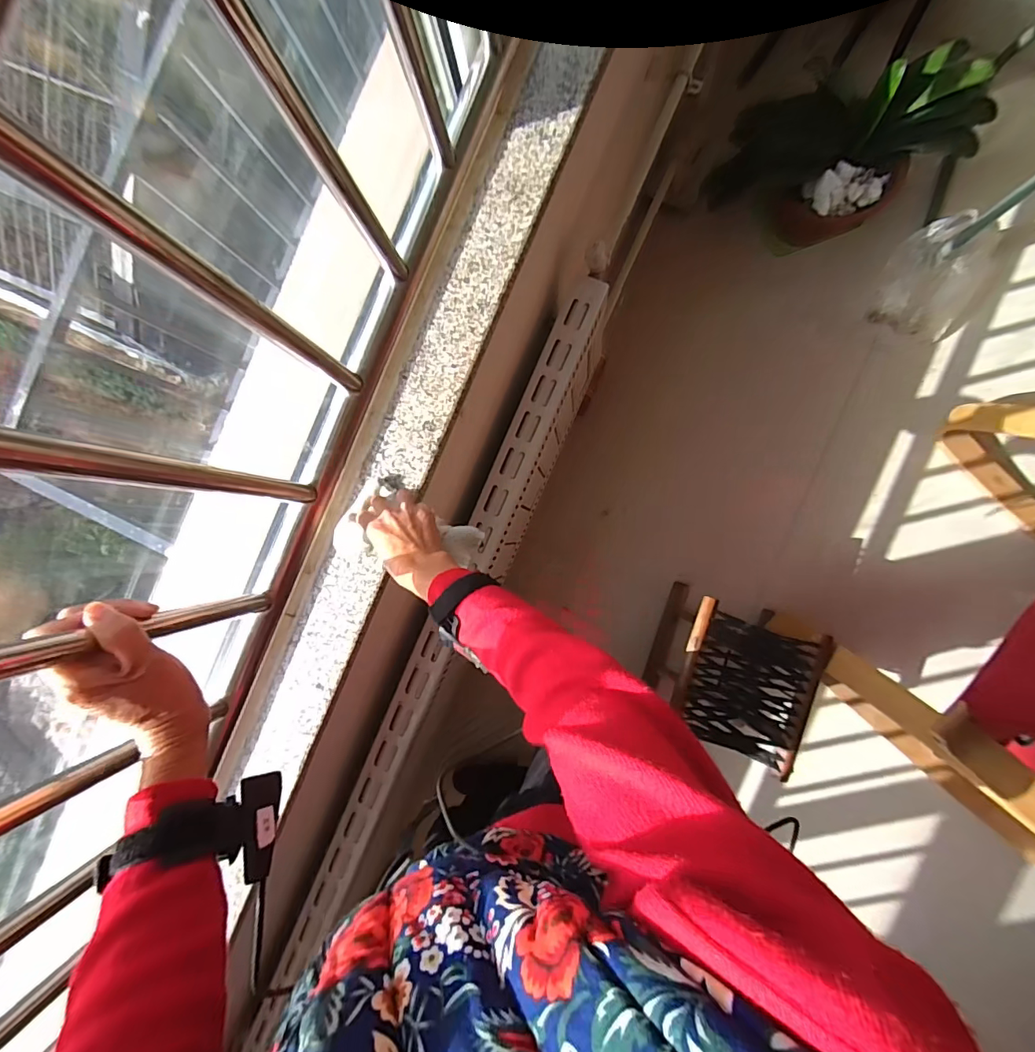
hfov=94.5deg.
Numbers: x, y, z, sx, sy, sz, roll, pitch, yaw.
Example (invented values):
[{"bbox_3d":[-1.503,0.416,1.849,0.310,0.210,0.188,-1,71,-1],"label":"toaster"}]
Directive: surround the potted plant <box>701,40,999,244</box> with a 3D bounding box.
[{"bbox_3d":[0.686,-0.812,1.025,0.428,0.259,0.297,-25,86,5],"label":"potted plant"}]

